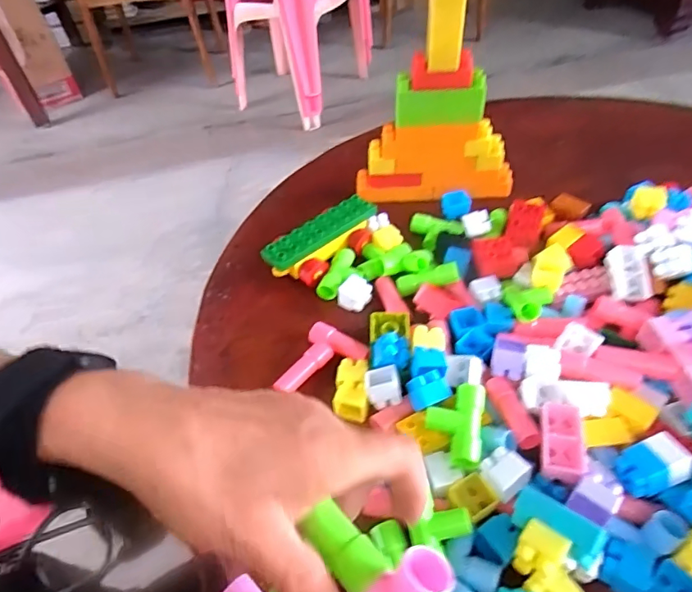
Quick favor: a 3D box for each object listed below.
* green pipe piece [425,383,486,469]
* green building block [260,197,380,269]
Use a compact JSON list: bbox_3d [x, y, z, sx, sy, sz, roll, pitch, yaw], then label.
[{"bbox_3d":[0.076,0.088,0.342,0.038,0.014,0.058,7,48,13],"label":"green pipe piece"},{"bbox_3d":[-0.025,-0.066,0.497,0.127,0.010,0.033,-32,67,-24],"label":"green building block"}]

